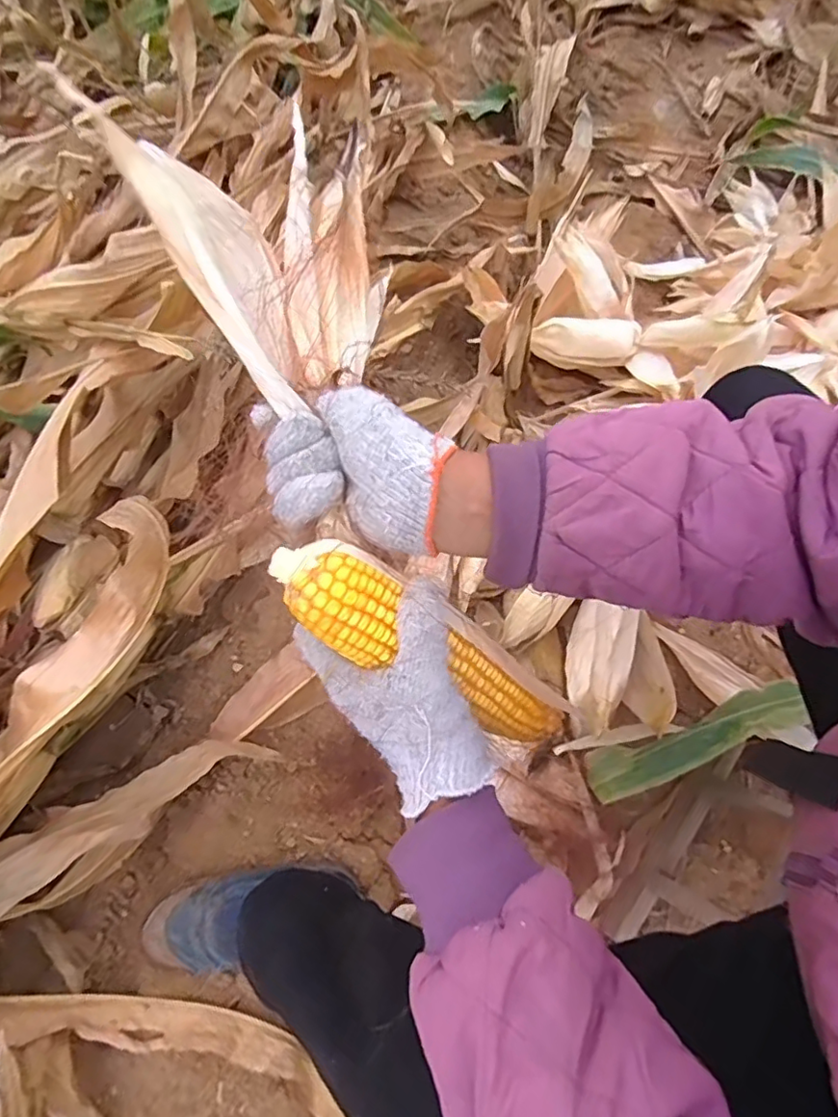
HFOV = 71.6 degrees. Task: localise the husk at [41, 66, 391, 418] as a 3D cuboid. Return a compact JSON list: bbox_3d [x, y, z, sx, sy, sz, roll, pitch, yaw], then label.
[{"bbox_3d":[-0.103,-0.161,0.345,0.152,0.060,0.153,-4,88,-13],"label":"husk"}]

